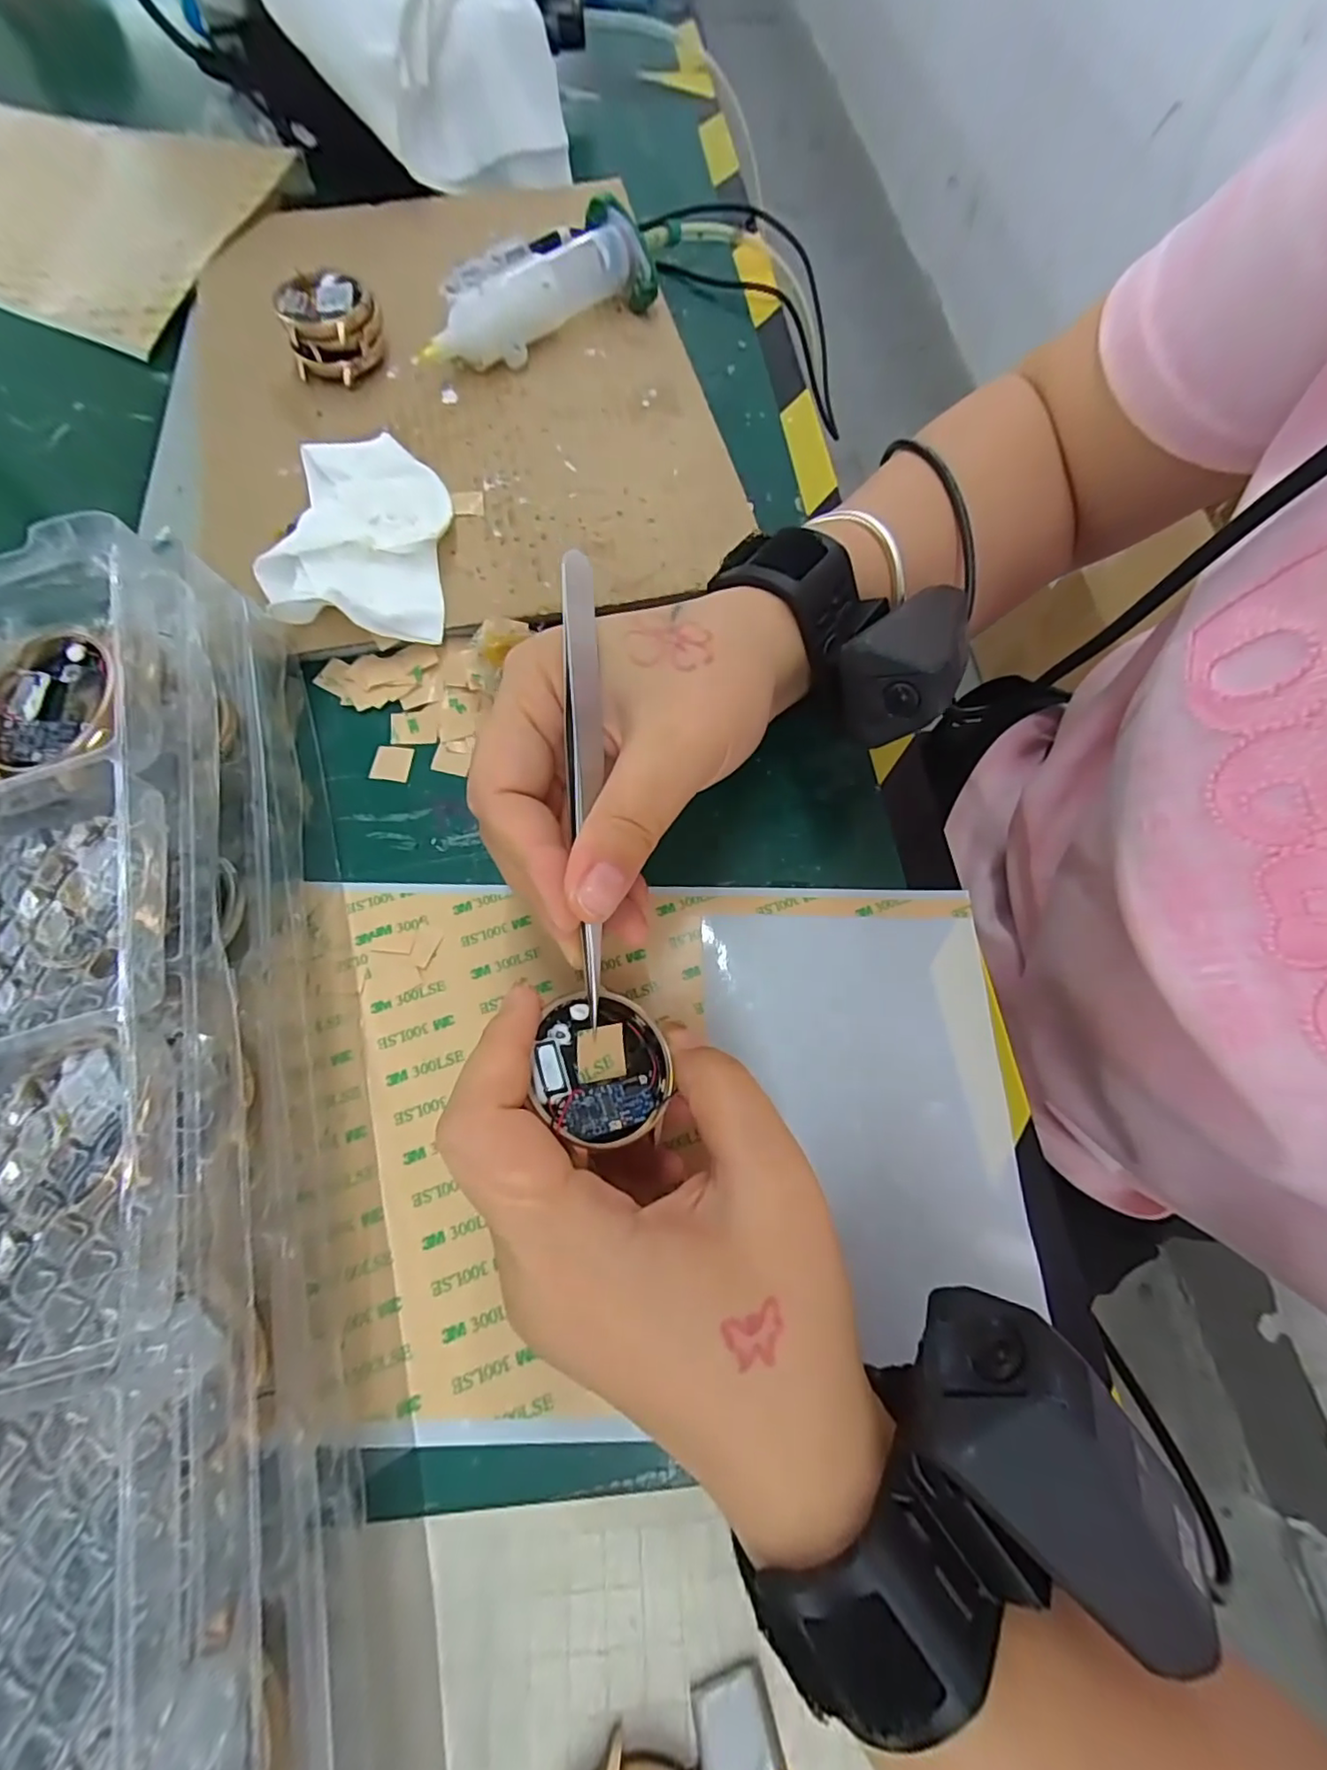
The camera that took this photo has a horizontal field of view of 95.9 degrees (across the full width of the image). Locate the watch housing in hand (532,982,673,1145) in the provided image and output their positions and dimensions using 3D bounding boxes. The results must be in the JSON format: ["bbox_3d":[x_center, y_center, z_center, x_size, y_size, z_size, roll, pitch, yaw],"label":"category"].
[{"bbox_3d":[-0.018,0.052,0.173,0.036,0.011,0.042,-3,58,-26],"label":"watch housing in hand"}]

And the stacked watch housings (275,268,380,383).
[{"bbox_3d":[-0.164,-0.275,0.301,0.045,0.033,0.039,-20,72,-9],"label":"stacked watch housings"}]

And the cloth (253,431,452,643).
[{"bbox_3d":[-0.132,-0.156,0.265,0.074,0.023,0.106,3,70,-1],"label":"cloth"}]

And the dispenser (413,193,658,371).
[{"bbox_3d":[-0.068,-0.306,0.312,0.131,0.034,0.038,-38,76,-14],"label":"dispenser"}]

